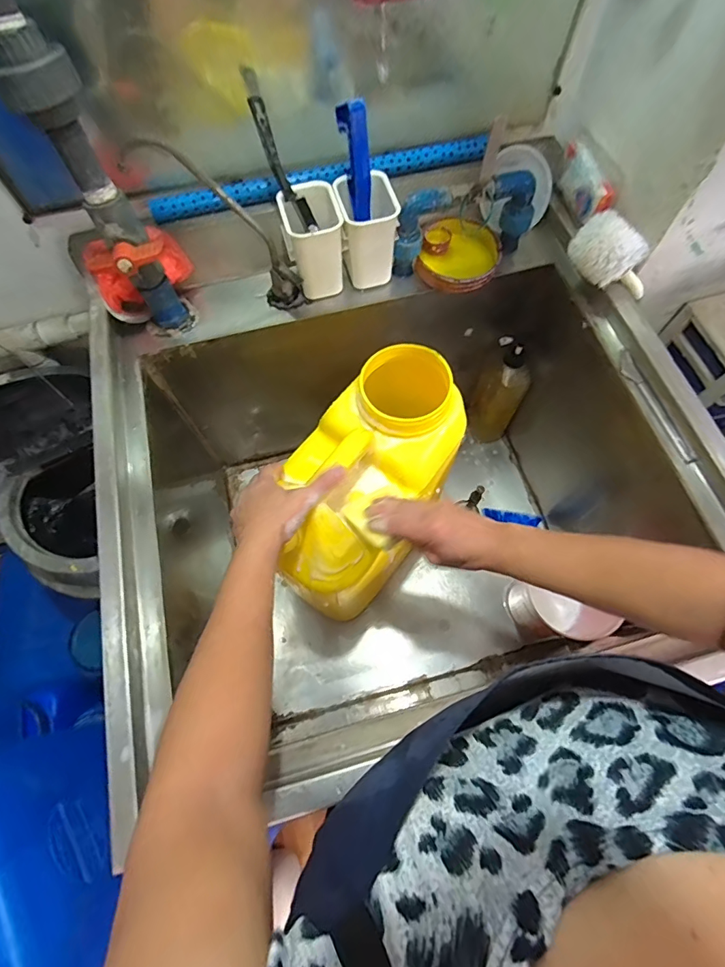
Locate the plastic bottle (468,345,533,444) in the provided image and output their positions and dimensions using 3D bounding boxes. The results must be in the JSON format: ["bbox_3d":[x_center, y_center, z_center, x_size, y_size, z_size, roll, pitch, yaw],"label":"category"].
[{"bbox_3d":[0.265,-0.169,0.888,0.092,0.242,0.066,25,71,10],"label":"plastic bottle"}]

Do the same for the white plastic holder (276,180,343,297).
[{"bbox_3d":[-0.064,-0.317,0.604,0.072,0.109,0.094,-12,68,-4],"label":"white plastic holder"}]

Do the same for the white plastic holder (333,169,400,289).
[{"bbox_3d":[0.005,-0.337,0.608,0.071,0.109,0.080,-14,69,-5],"label":"white plastic holder"}]

